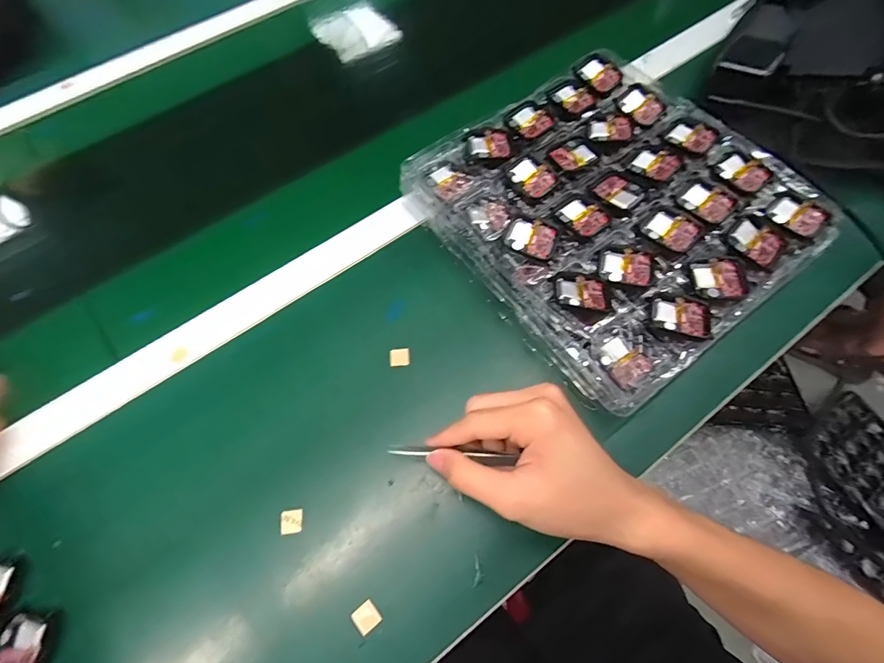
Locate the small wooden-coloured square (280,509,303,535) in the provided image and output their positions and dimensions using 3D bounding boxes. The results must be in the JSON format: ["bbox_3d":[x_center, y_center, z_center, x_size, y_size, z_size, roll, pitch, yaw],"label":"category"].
[{"bbox_3d":[-0.113,0.143,0.312,0.016,0.004,0.017,-7,65,0],"label":"small wooden-coloured square"}]

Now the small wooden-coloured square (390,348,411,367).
[{"bbox_3d":[-0.037,0.022,0.362,0.017,0.004,0.016,-8,65,-1],"label":"small wooden-coloured square"}]

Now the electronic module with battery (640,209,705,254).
[{"bbox_3d":[0.188,-0.083,0.343,0.044,0.014,0.032,39,73,19],"label":"electronic module with battery"}]

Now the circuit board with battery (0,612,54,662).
[{"bbox_3d":[-0.286,0.215,0.280,0.035,0.005,0.040,-8,65,-1],"label":"circuit board with battery"}]

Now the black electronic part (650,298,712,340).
[{"bbox_3d":[0.180,-0.010,0.313,0.041,0.009,0.033,11,66,8],"label":"black electronic part"}]

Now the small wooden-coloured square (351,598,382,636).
[{"bbox_3d":[-0.052,0.197,0.286,0.016,0.004,0.016,-37,68,-13],"label":"small wooden-coloured square"}]

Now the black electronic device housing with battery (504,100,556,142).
[{"bbox_3d":[0.084,-0.199,0.396,0.037,0.014,0.045,-35,68,-13],"label":"black electronic device housing with battery"}]

